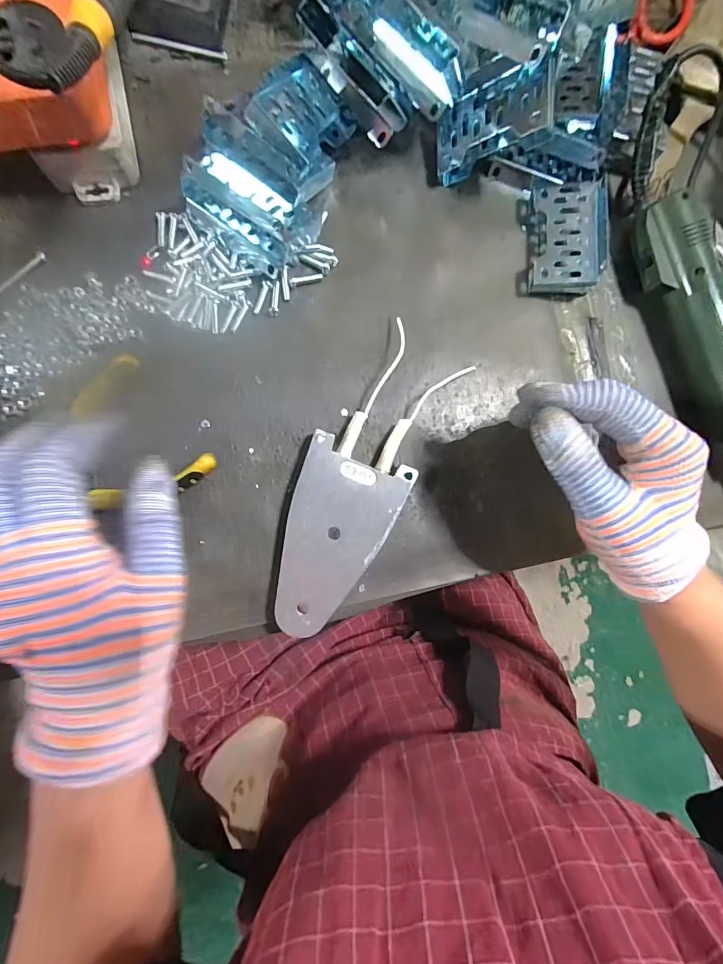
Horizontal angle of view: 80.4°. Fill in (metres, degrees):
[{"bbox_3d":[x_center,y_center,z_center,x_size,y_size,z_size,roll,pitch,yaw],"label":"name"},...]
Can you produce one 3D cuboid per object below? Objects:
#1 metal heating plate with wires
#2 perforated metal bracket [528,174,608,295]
[{"bbox_3d":[-0.004,0.002,0.286,0.073,0.016,0.198,30,83,-4],"label":"metal heating plate with wires"},{"bbox_3d":[0.150,-0.178,0.315,0.049,0.025,0.076,-1,89,13],"label":"perforated metal bracket"}]

